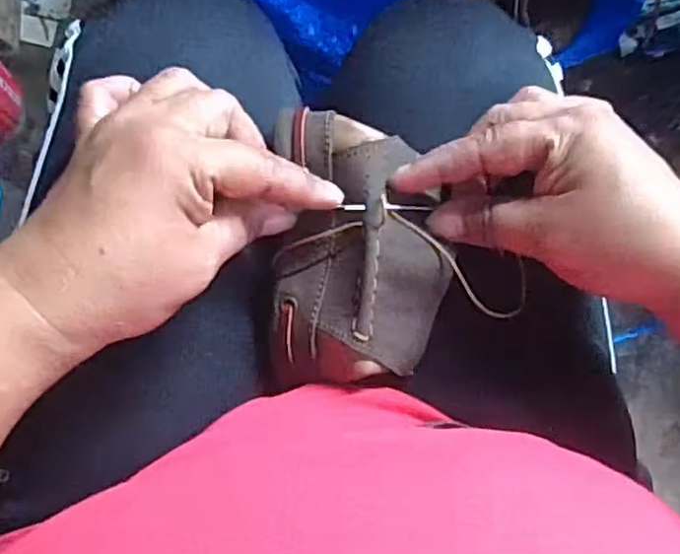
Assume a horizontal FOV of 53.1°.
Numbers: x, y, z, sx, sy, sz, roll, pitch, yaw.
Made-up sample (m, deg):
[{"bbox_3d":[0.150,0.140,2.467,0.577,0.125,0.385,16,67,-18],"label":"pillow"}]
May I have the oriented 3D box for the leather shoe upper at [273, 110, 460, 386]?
[{"bbox_3d":[0.009,-0.012,0.315,0.076,0.038,0.120,1,85,-8],"label":"leather shoe upper"}]

